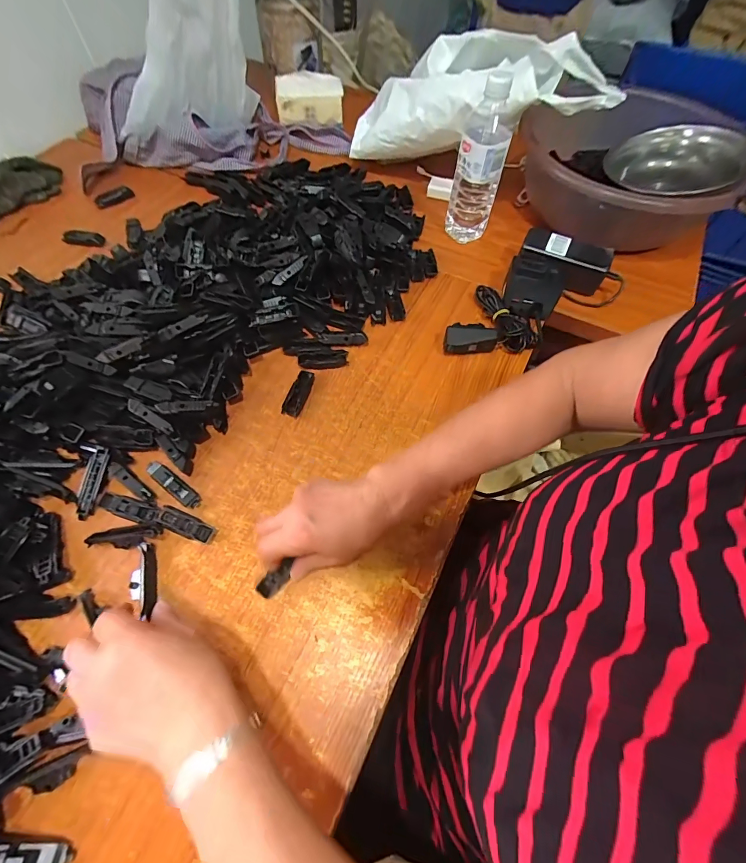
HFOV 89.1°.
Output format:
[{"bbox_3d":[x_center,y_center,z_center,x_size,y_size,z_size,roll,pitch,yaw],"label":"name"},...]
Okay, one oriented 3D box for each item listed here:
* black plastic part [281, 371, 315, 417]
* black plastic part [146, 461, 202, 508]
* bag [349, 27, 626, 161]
[{"bbox_3d":[-0.096,-0.051,0.492,0.023,0.013,0.065,17,62,8],"label":"black plastic part"},{"bbox_3d":[-0.228,0.058,0.428,0.080,0.012,0.018,33,65,16],"label":"black plastic part"},{"bbox_3d":[0.142,-0.524,0.596,0.416,0.128,0.149,14,59,33],"label":"bag"}]

